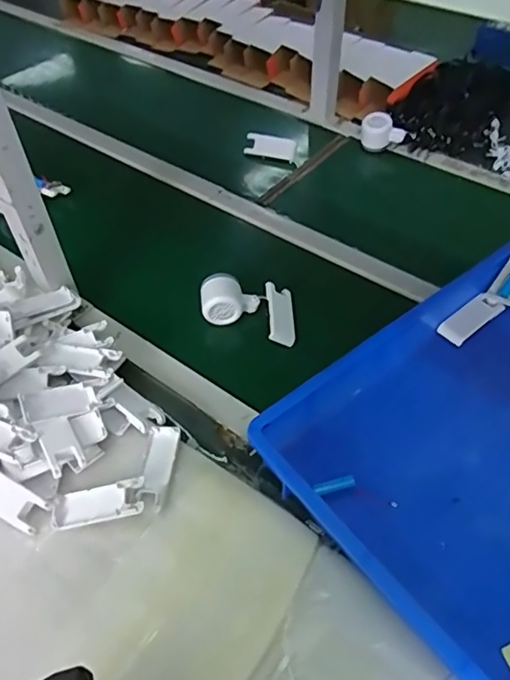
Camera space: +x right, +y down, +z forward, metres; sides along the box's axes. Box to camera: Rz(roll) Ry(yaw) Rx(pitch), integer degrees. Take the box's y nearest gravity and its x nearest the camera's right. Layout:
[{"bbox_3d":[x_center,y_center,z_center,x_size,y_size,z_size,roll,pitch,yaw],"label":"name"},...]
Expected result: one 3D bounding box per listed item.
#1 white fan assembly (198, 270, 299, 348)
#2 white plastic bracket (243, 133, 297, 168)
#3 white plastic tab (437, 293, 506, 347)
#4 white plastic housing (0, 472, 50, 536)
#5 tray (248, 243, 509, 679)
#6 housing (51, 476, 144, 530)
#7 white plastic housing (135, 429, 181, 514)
[{"bbox_3d":[-0.010,-0.046,0.771,0.129,0.056,0.094,-3,50,-1],"label":"white fan assembly"},{"bbox_3d":[0.034,-0.380,1.078,0.105,0.047,0.022,10,50,-7],"label":"white plastic bracket"},{"bbox_3d":[0.302,-0.030,0.763,0.101,0.021,0.037,-33,57,-23],"label":"white plastic tab"},{"bbox_3d":[-0.276,0.175,0.603,0.102,0.009,0.043,23,69,9],"label":"white plastic housing"},{"bbox_3d":[0.312,0.092,0.632,0.529,0.068,0.357,-33,57,-23],"label":"tray"},{"bbox_3d":[-0.173,0.180,0.598,0.101,0.019,0.039,-6,51,-4],"label":"housing"},{"bbox_3d":[-0.111,0.145,0.626,0.033,0.014,0.103,2,51,3],"label":"white plastic housing"}]

